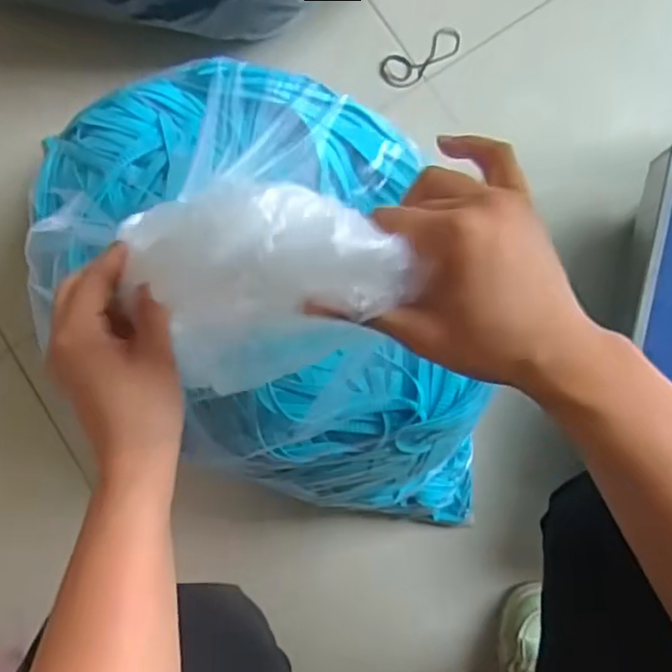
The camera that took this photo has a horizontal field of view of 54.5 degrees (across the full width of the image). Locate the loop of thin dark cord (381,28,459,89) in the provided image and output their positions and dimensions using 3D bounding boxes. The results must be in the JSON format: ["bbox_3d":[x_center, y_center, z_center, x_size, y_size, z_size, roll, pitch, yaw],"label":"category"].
[{"bbox_3d":[0.104,-0.337,0.793,0.104,0.004,0.044,-29,84,1],"label":"loop of thin dark cord"}]

